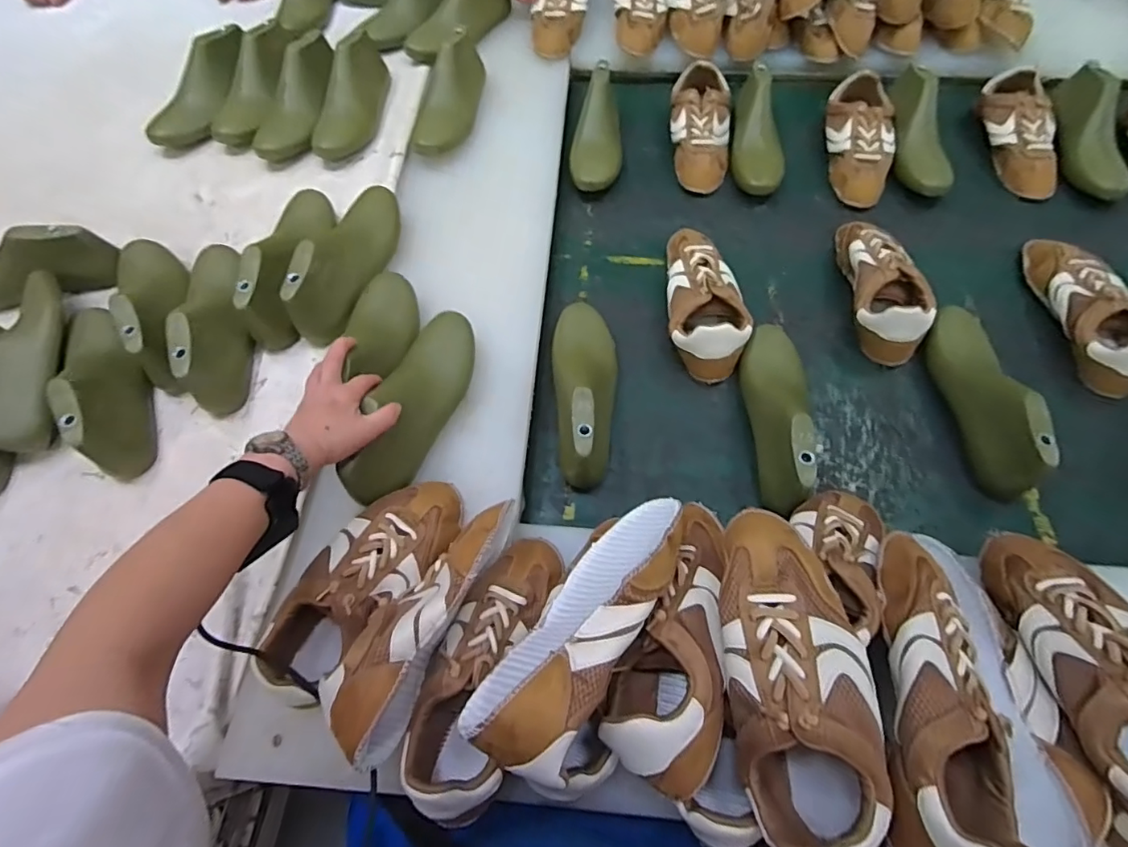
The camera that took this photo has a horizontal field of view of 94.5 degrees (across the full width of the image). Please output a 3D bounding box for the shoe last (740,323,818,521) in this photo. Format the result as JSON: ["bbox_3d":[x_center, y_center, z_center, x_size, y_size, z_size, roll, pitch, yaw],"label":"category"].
[{"bbox_3d":[0.243,-0.017,0.606,0.059,0.092,0.246,5,66,5],"label":"shoe last"}]

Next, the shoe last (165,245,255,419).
[{"bbox_3d":[-0.416,-0.140,0.628,0.077,0.085,0.240,-16,65,-5],"label":"shoe last"}]

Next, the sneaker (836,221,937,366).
[{"bbox_3d":[0.422,-0.190,0.689,0.093,0.071,0.224,6,66,6],"label":"sneaker"}]

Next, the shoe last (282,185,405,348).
[{"bbox_3d":[-0.276,-0.220,0.674,0.069,0.095,0.248,6,66,6],"label":"shoe last"}]

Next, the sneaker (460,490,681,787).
[{"bbox_3d":[0.021,0.152,0.412,0.082,0.075,0.239,31,53,16],"label":"sneaker"}]

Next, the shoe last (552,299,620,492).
[{"bbox_3d":[0.027,-0.053,0.626,0.083,0.085,0.252,-5,65,1],"label":"shoe last"}]

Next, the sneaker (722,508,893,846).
[{"bbox_3d":[0.171,0.189,0.405,0.095,0.093,0.232,-6,65,0],"label":"sneaker"}]

